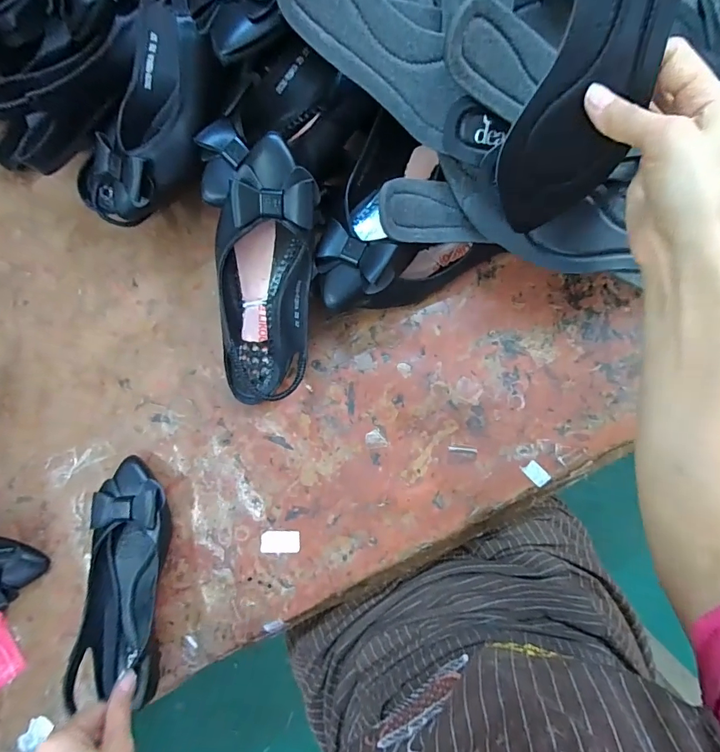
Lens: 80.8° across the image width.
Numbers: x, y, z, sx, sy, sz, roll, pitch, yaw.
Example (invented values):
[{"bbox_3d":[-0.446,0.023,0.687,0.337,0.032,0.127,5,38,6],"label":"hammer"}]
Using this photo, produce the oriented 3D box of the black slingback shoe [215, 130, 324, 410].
[{"bbox_3d":[-0.086,-0.085,0.396,0.089,0.048,0.232,15,116,9],"label":"black slingback shoe"}]

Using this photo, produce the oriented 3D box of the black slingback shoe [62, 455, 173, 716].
[{"bbox_3d":[-0.241,0.206,0.425,0.079,0.057,0.228,2,84,8],"label":"black slingback shoe"}]

